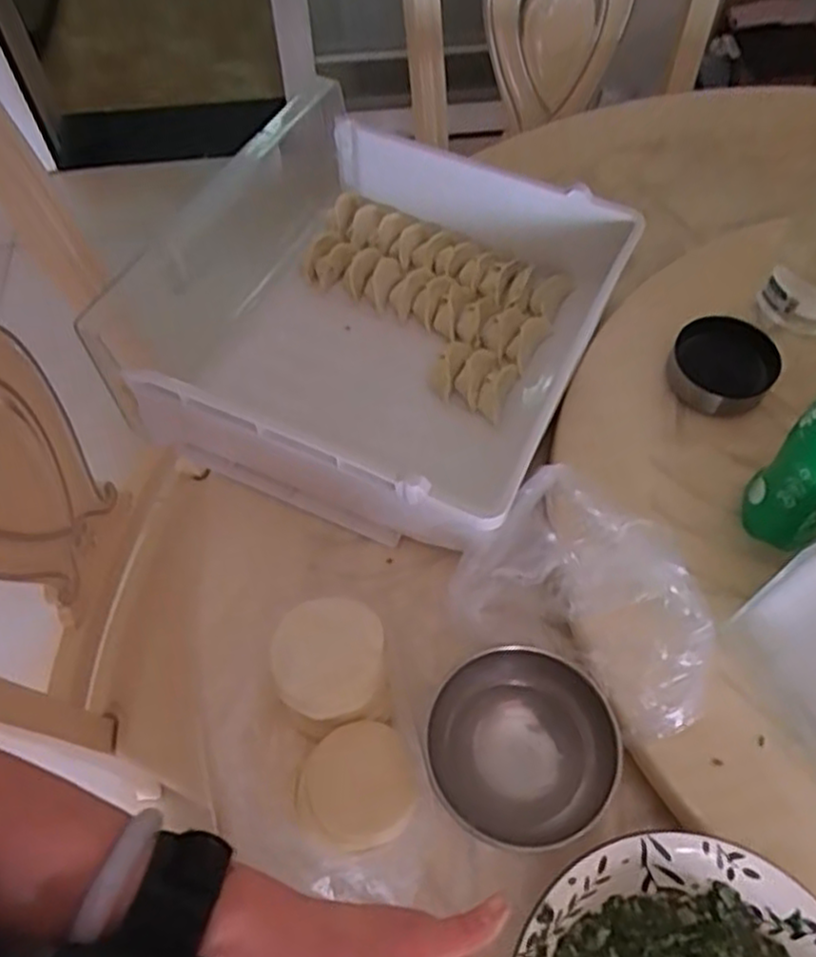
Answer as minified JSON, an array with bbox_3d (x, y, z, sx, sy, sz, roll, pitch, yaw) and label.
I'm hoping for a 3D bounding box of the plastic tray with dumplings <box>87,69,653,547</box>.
[{"bbox_3d":[-0.023,-0.154,0.678,0.369,0.121,0.383,22,62,13],"label":"plastic tray with dumplings"}]

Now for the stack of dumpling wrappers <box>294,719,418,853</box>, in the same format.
[{"bbox_3d":[-0.035,0.205,0.489,0.077,0.019,0.077,-17,60,-9],"label":"stack of dumpling wrappers"}]

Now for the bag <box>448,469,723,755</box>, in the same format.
[{"bbox_3d":[0.125,0.088,0.509,0.176,0.064,0.124,40,67,22],"label":"bag"}]

